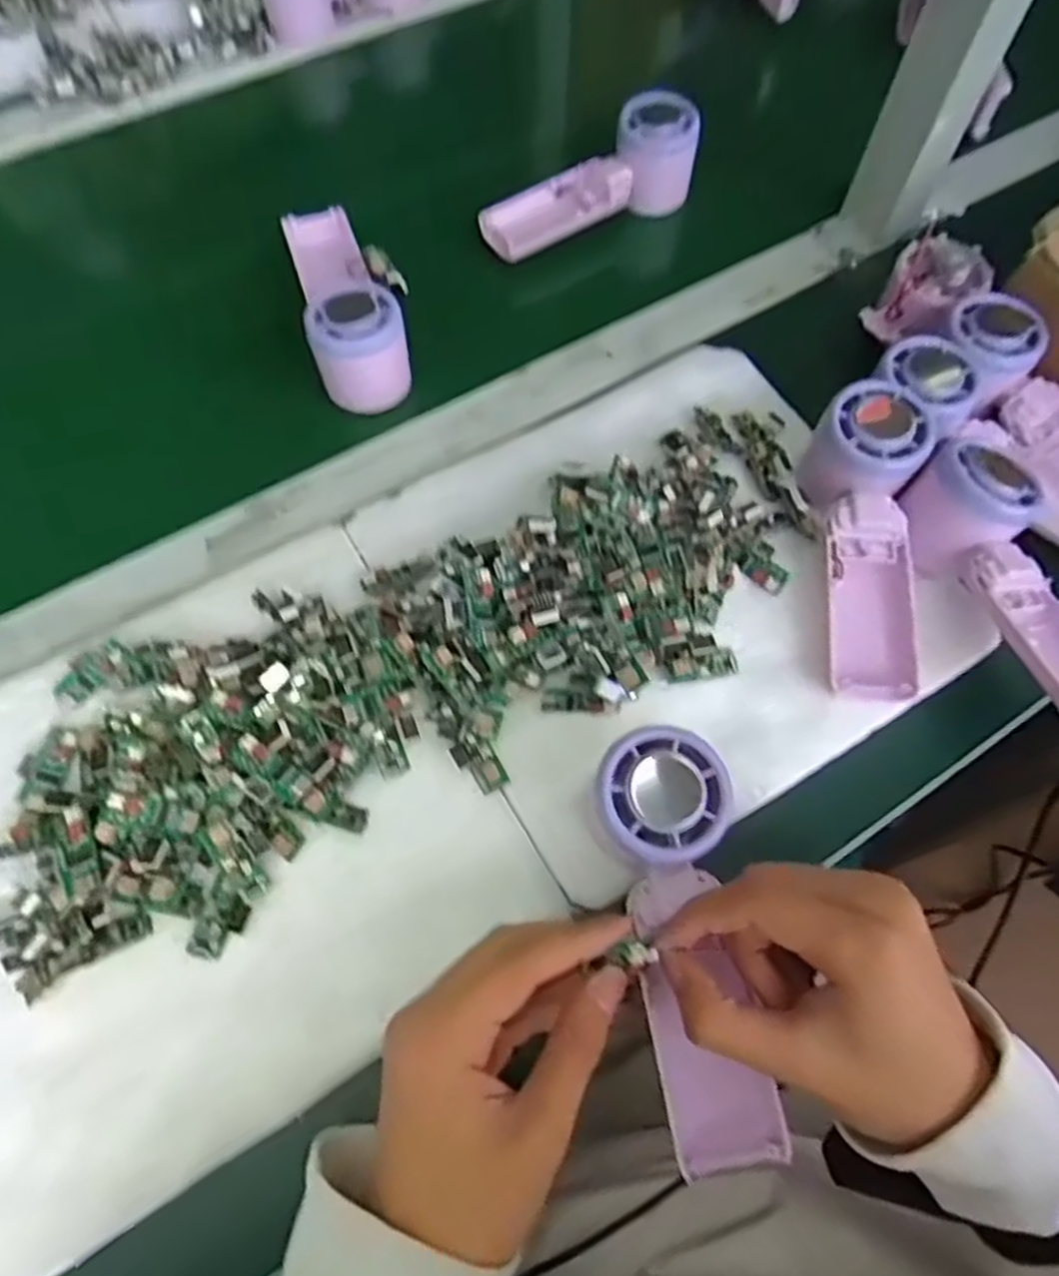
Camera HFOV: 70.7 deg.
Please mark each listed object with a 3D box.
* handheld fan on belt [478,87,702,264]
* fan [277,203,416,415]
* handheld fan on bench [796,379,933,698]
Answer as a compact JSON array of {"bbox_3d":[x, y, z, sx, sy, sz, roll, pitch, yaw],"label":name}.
[{"bbox_3d":[0.039,-0.317,0.514,0.151,0.063,0.051,-26,69,-11],"label":"handheld fan on belt"},{"bbox_3d":[-0.115,-0.225,0.476,0.062,0.045,0.164,-15,67,-6],"label":"fan"},{"bbox_3d":[0.181,-0.054,0.389,0.055,0.054,0.163,1,66,1],"label":"handheld fan on bench"}]

